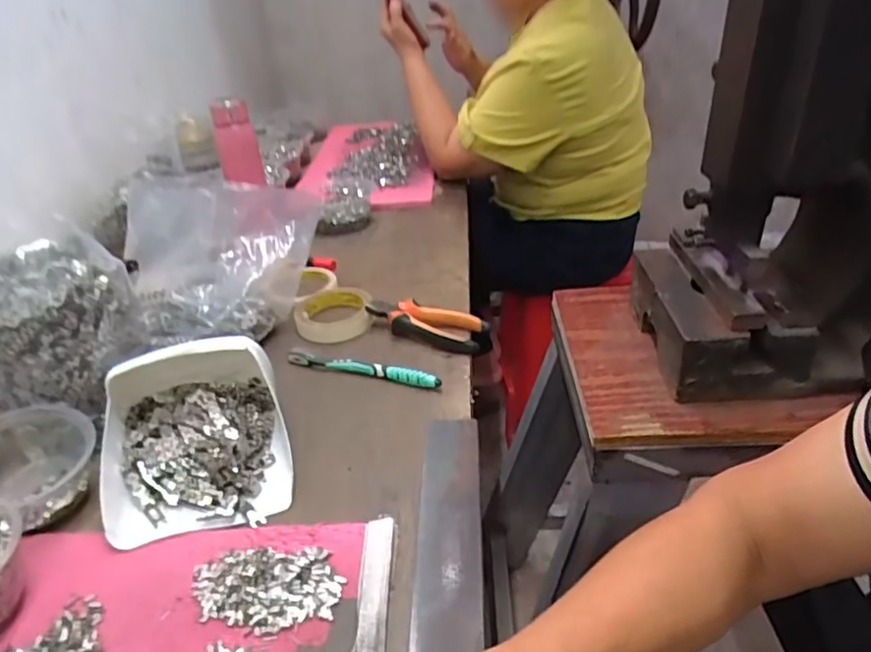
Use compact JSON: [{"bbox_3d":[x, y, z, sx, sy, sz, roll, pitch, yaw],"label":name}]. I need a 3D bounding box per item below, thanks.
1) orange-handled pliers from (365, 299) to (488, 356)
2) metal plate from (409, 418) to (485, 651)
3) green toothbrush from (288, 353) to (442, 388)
[{"bbox_3d":[-0.015,-0.002,0.705,0.144,0.030,0.057,8,34,21],"label":"orange-handled pliers"},{"bbox_3d":[0.011,0.156,0.472,0.048,0.011,0.243,2,35,1],"label":"metal plate"},{"bbox_3d":[-0.081,0.043,0.655,0.181,0.021,0.016,7,34,20],"label":"green toothbrush"}]

